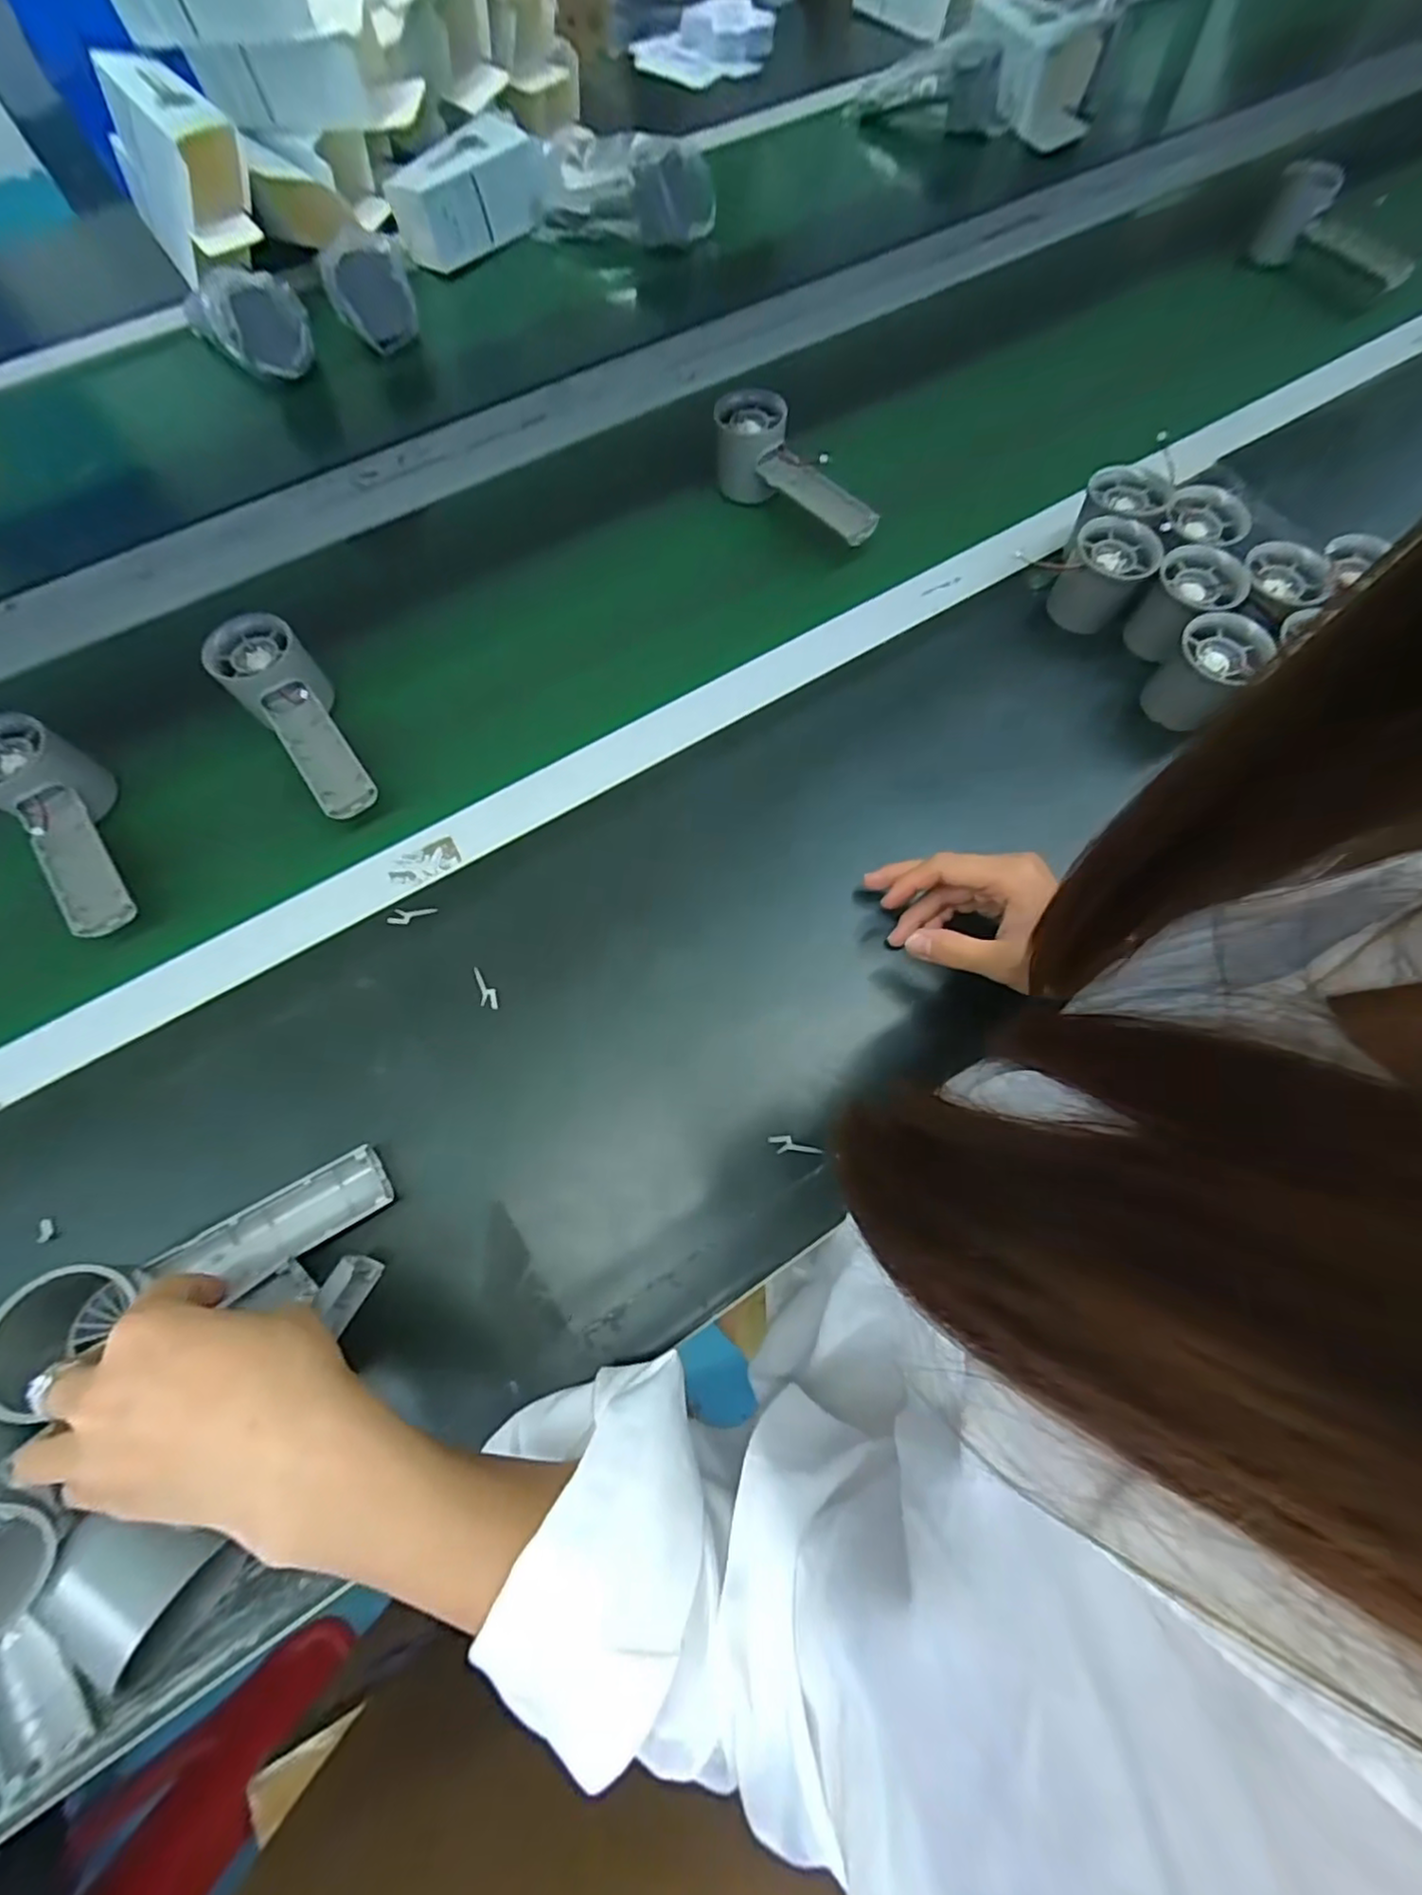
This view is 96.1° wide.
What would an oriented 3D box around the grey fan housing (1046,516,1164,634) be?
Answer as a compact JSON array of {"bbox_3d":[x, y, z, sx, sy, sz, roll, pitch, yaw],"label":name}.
[{"bbox_3d":[0.272,-0.257,0.448,0.054,0.054,0.049,25,73,8],"label":"grey fan housing"}]

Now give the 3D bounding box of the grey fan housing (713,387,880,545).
[{"bbox_3d":[0.061,-0.360,0.497,0.052,0.051,0.149,-32,74,-11],"label":"grey fan housing"}]

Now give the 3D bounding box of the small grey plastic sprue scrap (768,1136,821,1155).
[{"bbox_3d":[0.046,0.107,0.347,0.028,0.004,0.009,0,69,-2],"label":"small grey plastic sprue scrap"}]

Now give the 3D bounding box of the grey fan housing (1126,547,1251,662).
[{"bbox_3d":[0.322,-0.233,0.440,0.048,0.055,0.050,0,71,0],"label":"grey fan housing"}]

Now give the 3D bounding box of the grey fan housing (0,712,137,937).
[{"bbox_3d":[-0.394,-0.070,0.401,0.062,0.066,0.150,-43,76,-14],"label":"grey fan housing"}]

